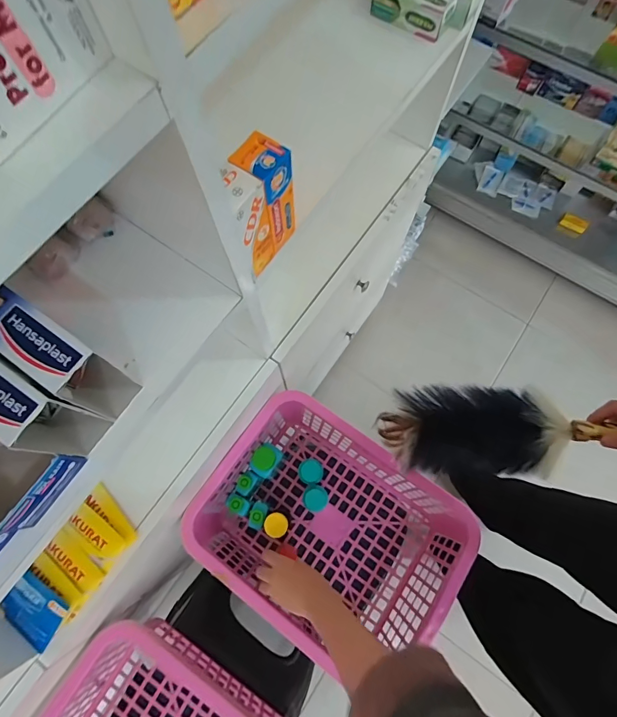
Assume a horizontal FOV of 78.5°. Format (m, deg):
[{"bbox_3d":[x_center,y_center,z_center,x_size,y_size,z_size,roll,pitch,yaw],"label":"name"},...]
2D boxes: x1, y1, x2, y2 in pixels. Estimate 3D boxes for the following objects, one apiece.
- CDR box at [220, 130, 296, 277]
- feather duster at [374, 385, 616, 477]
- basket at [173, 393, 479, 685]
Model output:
[{"bbox_3d":[-0.048,-0.137,0.347,0.039,0.097,0.071,35,78,11],"label":"CDR box"},{"bbox_3d":[0.211,0.081,0.443,0.245,0.073,0.101,-2,73,14],"label":"feather duster"},{"bbox_3d":[0.033,0.290,0.672,0.407,0.157,0.308,34,77,11],"label":"basket"}]

